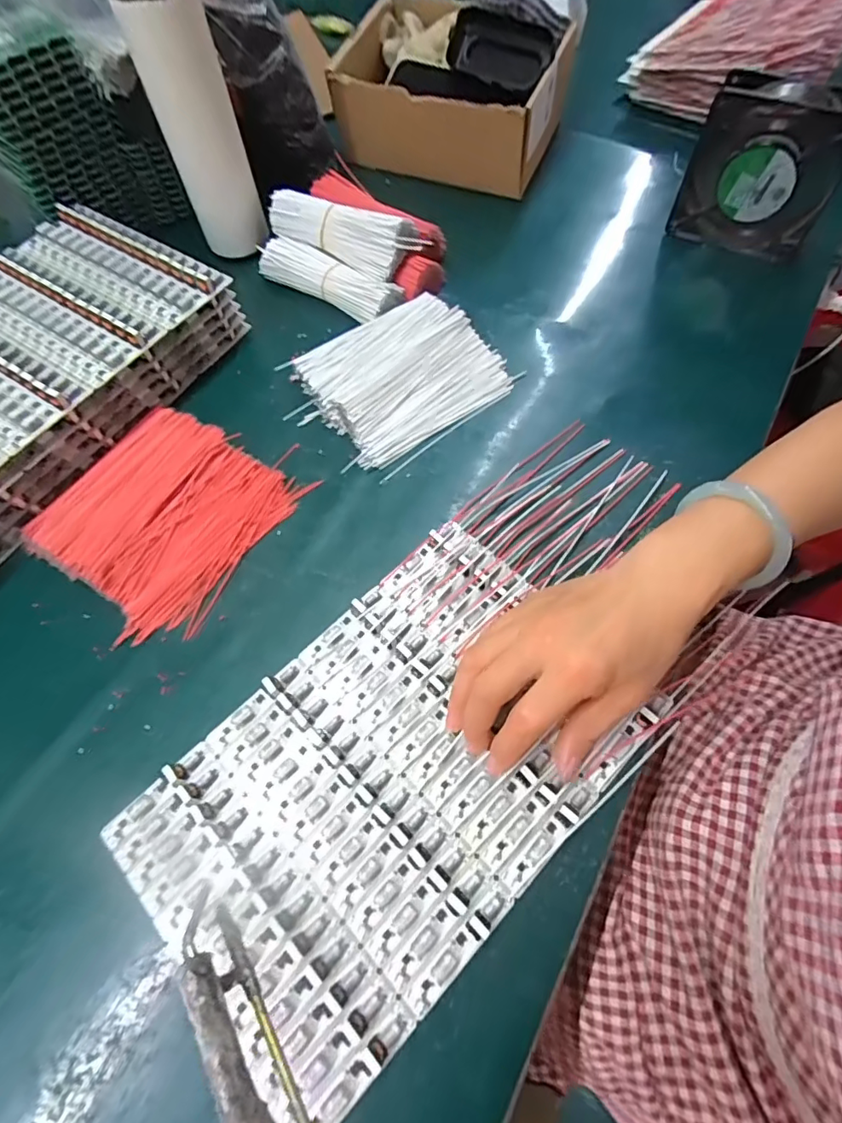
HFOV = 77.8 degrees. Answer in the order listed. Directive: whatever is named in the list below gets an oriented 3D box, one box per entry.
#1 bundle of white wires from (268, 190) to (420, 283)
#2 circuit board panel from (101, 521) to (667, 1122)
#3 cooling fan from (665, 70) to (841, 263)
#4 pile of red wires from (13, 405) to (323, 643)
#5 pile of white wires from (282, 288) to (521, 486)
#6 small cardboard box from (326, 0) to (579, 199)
[{"bbox_3d":[-0.074,-0.310,0.491,0.166,0.037,0.048,28,68,14],"label":"bundle of white wires"},{"bbox_3d":[-0.016,0.123,0.316,0.187,0.013,0.286,41,72,19],"label":"circuit board panel"},{"bbox_3d":[0.299,-0.342,0.460,0.118,0.121,0.028,27,68,14],"label":"cooling fan"},{"bbox_3d":[-0.197,-0.038,0.402,0.155,0.022,0.159,28,68,14],"label":"pile of red wires"},{"bbox_3d":[-0.019,-0.161,0.453,0.164,0.023,0.138,-37,68,-14],"label":"pile of white wires"},{"bbox_3d":[0.034,-0.507,0.566,0.231,0.096,0.164,20,67,12],"label":"small cardboard box"}]

